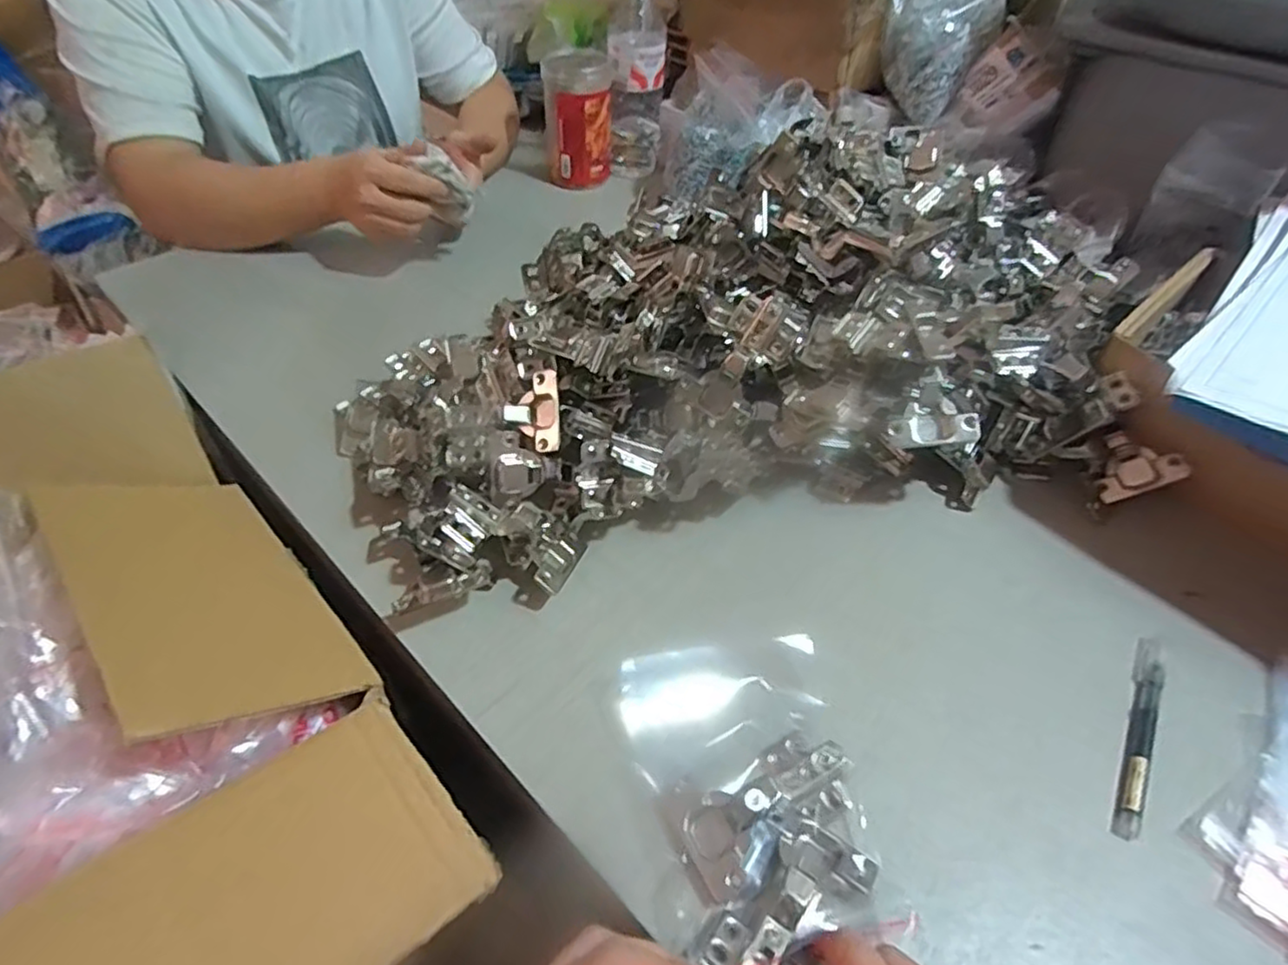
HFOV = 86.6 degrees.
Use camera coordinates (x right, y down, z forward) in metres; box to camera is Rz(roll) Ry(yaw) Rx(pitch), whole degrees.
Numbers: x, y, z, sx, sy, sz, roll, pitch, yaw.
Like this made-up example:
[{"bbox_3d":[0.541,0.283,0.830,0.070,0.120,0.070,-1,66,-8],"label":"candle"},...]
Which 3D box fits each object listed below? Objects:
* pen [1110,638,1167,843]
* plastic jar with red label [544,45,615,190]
[{"bbox_3d":[0.295,0.145,0.403,0.015,0.011,0.138,26,51,21],"label":"pen"},{"bbox_3d":[-0.080,-0.448,0.845,0.080,0.138,0.070,-4,47,-5],"label":"plastic jar with red label"}]

